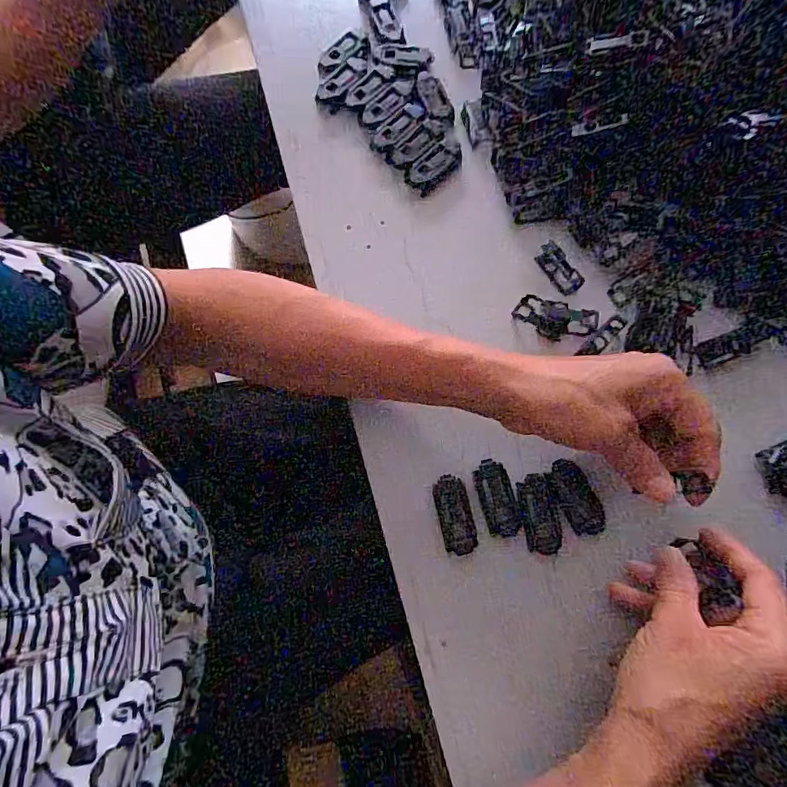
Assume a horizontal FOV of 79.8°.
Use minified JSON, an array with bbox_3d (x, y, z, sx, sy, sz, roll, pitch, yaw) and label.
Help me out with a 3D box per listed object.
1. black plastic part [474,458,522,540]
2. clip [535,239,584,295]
[{"bbox_3d":[0.069,0.070,0.316,0.022,0.007,0.050,-15,76,-3],"label":"black plastic part"},{"bbox_3d":[0.125,-0.094,0.355,0.017,0.009,0.043,-33,78,-7],"label":"clip"}]

